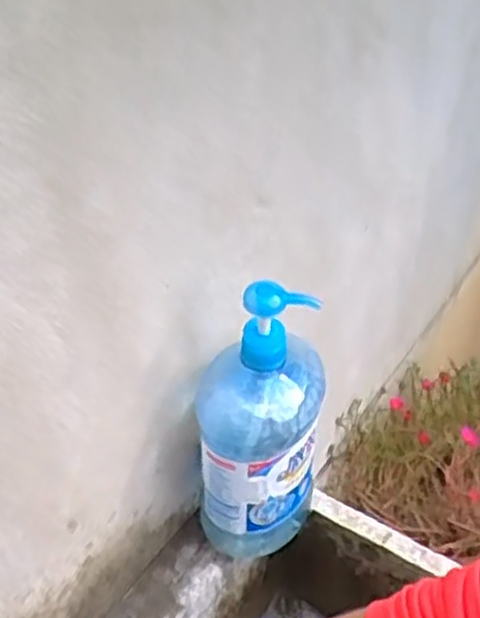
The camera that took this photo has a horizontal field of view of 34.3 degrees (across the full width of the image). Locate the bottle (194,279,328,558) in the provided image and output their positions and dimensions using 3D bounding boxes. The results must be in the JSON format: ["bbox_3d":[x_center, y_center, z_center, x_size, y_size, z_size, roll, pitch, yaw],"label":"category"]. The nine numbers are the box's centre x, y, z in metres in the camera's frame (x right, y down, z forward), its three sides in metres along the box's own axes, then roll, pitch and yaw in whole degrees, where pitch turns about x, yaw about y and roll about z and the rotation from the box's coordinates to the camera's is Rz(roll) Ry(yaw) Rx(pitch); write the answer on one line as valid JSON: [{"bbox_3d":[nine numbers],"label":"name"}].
[{"bbox_3d":[0.017,0.102,0.657,0.115,0.281,0.084,-8,40,-3],"label":"bottle"}]

